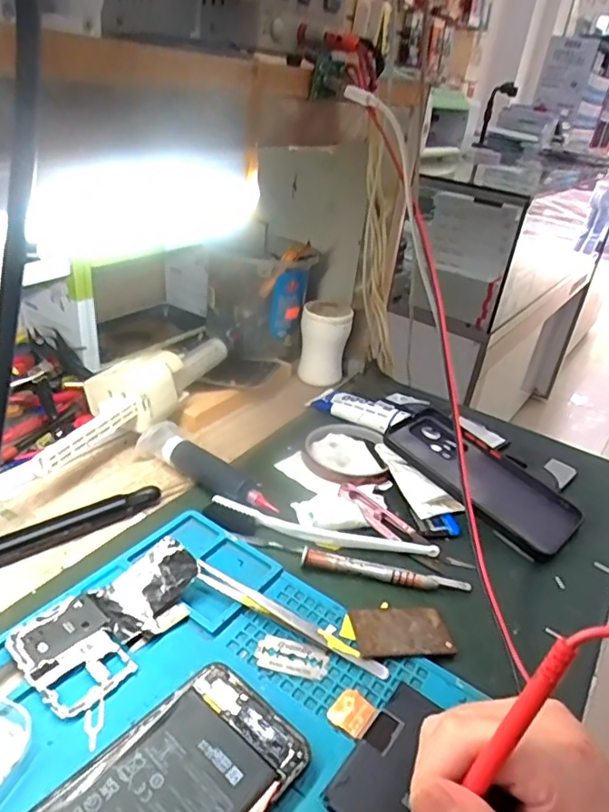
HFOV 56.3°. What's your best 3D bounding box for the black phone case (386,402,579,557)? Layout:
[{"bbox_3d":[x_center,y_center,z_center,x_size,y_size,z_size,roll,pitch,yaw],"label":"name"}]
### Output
[{"bbox_3d":[0.147,0.060,0.480,0.080,0.012,0.161,-20,48,-40],"label":"black phone case"}]

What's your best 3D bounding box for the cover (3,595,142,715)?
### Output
[{"bbox_3d":[-0.126,0.135,0.311,0.062,0.006,0.048,28,36,33],"label":"cover"}]

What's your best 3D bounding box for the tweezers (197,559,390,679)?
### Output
[{"bbox_3d":[-0.010,0.126,0.341,0.127,0.017,0.007,18,31,19],"label":"tweezers"}]

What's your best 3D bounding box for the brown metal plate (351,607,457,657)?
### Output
[{"bbox_3d":[0.059,0.137,0.349,0.058,0.006,0.035,1,30,-10],"label":"brown metal plate"}]

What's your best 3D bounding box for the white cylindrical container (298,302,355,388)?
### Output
[{"bbox_3d":[0.022,-0.070,0.627,0.051,0.077,0.051,5,29,-3],"label":"white cylindrical container"}]

